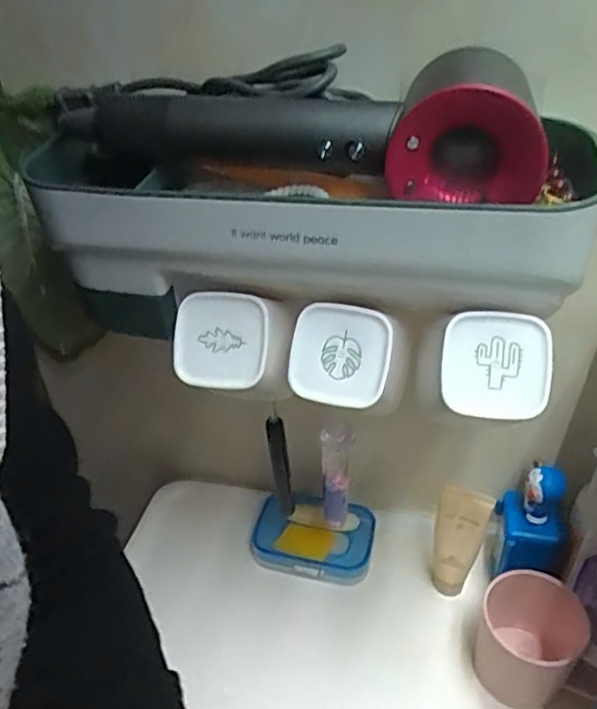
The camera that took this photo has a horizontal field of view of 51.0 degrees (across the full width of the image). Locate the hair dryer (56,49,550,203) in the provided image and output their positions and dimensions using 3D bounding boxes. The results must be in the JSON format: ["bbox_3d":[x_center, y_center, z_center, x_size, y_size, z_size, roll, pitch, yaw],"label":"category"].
[{"bbox_3d":[-0.004,-0.133,0.367,0.292,0.071,0.086,9,37,16],"label":"hair dryer"}]

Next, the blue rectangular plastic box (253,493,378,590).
[{"bbox_3d":[0.013,0.178,0.605,0.114,0.019,0.073,6,56,10],"label":"blue rectangular plastic box"}]

